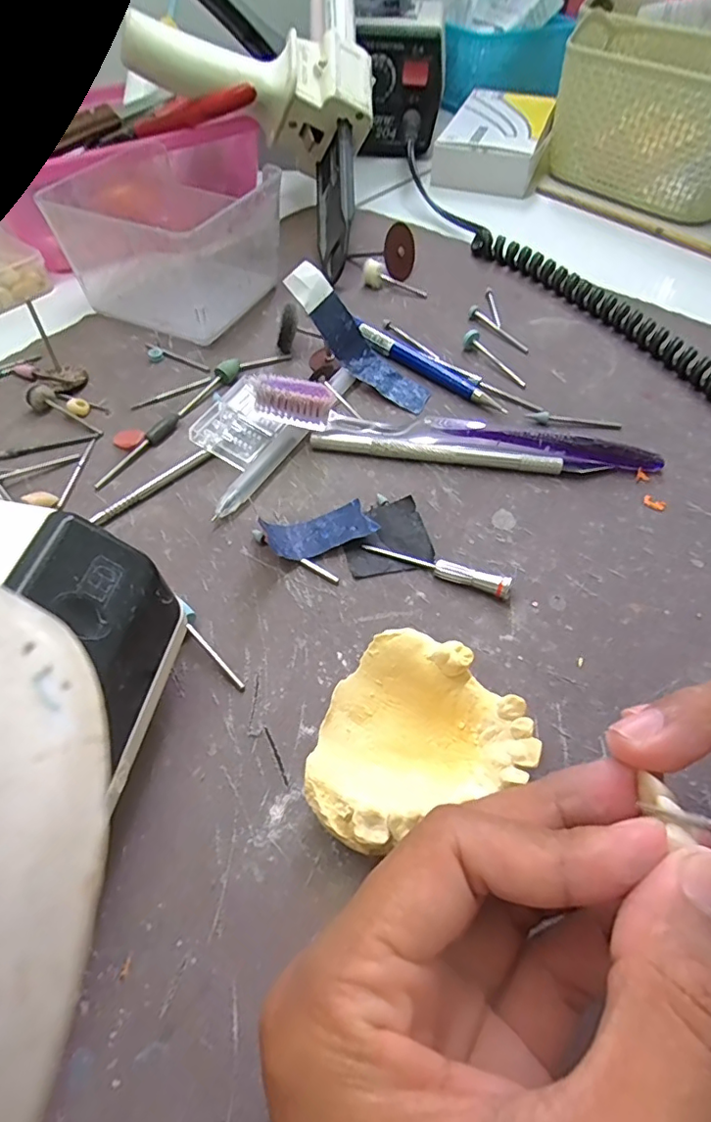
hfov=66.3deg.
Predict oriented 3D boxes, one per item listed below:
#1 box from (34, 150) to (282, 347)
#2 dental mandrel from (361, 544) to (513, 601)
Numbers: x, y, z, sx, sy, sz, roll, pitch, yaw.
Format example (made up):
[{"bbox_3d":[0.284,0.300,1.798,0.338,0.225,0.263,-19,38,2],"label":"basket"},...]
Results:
[{"bbox_3d":[-0.099,-0.178,0.309,0.083,0.059,0.090,21,56,13],"label":"box"},{"bbox_3d":[0.031,0.002,0.214,0.059,0.008,0.006,20,56,13],"label":"dental mandrel"}]

